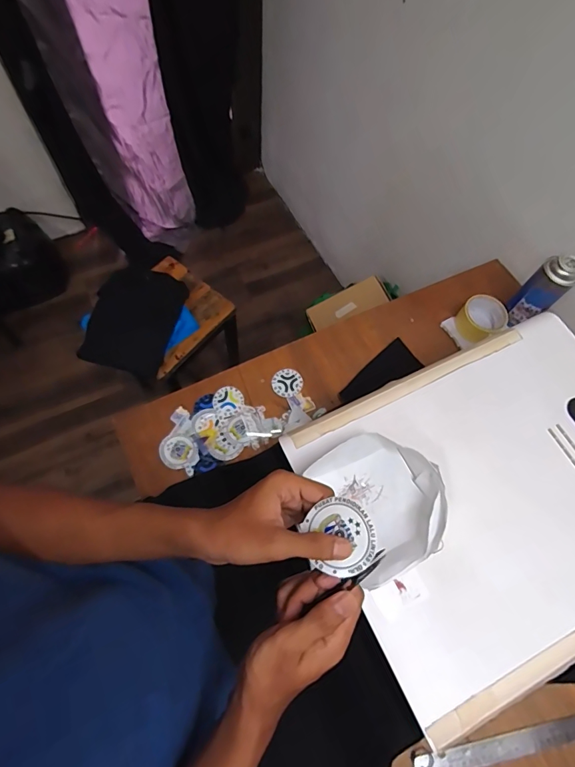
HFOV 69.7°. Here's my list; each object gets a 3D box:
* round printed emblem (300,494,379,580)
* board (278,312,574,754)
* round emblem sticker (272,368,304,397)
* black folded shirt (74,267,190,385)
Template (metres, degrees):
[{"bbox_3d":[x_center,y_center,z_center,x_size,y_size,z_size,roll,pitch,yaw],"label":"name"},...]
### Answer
[{"bbox_3d":[0.046,0.131,0.354,0.060,0.007,0.061,-32,71,15],"label":"round printed emblem"},{"bbox_3d":[0.302,0.142,0.565,0.498,0.021,0.398,-23,70,-11],"label":"board"},{"bbox_3d":[-0.001,-0.001,0.793,0.060,0.005,0.055,3,67,-6],"label":"round emblem sticker"},{"bbox_3d":[-0.405,-0.170,1.116,0.213,0.062,0.300,11,68,3],"label":"black folded shirt"}]

